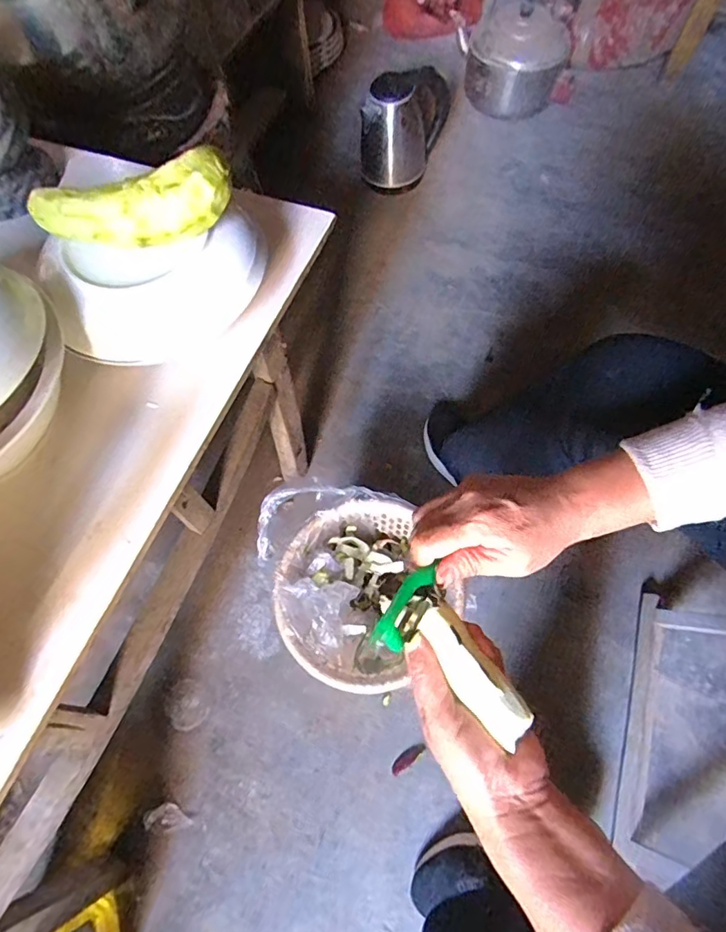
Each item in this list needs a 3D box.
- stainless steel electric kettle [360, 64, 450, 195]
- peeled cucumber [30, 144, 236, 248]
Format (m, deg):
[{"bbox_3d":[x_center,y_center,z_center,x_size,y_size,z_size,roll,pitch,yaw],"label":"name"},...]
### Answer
[{"bbox_3d":[0.098,-0.804,1.199,0.137,0.226,0.219,25,70,11],"label":"stainless steel electric kettle"},{"bbox_3d":[-0.173,-0.196,0.383,0.148,0.036,0.054,-14,67,-4],"label":"peeled cucumber"}]

